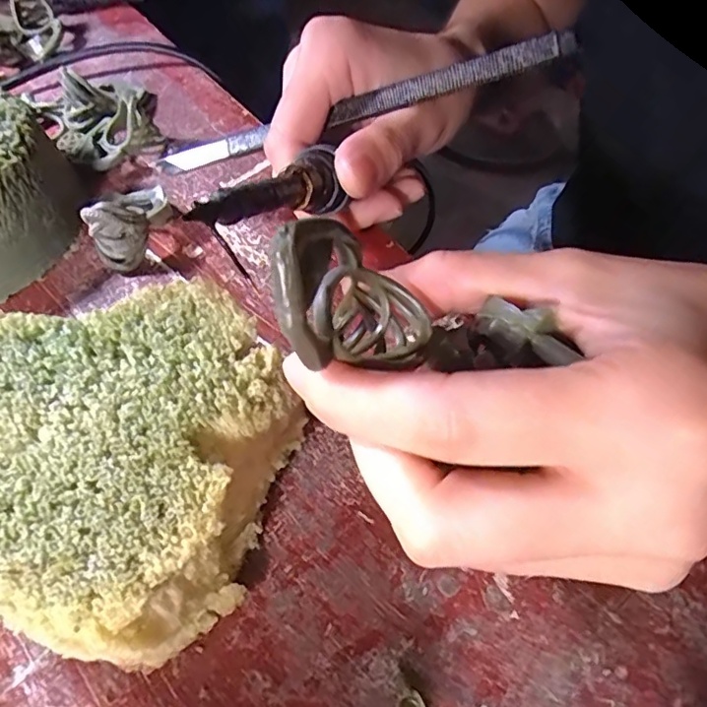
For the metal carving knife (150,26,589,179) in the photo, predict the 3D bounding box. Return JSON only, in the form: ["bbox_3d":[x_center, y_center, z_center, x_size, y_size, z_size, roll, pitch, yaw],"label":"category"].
[{"bbox_3d":[-0.005,-0.089,0.203,0.161,0.006,0.008,-8,55,21],"label":"metal carving knife"}]

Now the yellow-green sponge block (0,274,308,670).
[{"bbox_3d":[-0.072,0.027,0.164,0.104,0.043,0.095,18,59,13],"label":"yellow-green sponge block"}]

